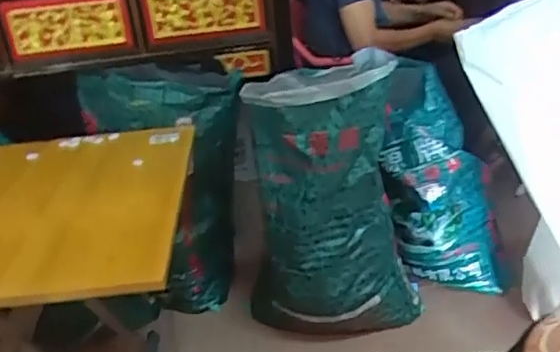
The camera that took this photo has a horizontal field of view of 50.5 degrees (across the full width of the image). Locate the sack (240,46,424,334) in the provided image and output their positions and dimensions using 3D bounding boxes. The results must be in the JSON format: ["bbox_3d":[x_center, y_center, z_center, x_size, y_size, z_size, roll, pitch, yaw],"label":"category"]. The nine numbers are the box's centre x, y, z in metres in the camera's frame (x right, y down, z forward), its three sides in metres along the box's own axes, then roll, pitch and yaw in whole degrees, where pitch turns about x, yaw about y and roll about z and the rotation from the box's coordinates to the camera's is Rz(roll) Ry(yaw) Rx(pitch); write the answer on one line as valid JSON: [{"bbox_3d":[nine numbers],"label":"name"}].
[{"bbox_3d":[0.117,0.060,1.251,0.331,0.553,0.225,-18,28,-27],"label":"sack"}]

